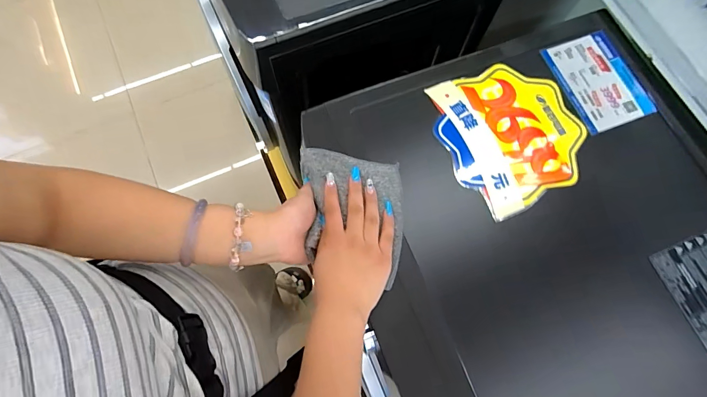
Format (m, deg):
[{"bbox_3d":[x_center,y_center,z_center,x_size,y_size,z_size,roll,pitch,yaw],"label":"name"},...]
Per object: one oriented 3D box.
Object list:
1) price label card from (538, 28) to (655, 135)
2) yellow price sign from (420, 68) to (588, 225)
[{"bbox_3d":[0.351,-0.169,0.527,0.113,0.005,0.143,-19,75,-7],"label":"price label card"},{"bbox_3d":[0.213,-0.091,0.499,0.184,0.010,0.199,-23,75,-9],"label":"yellow price sign"}]

